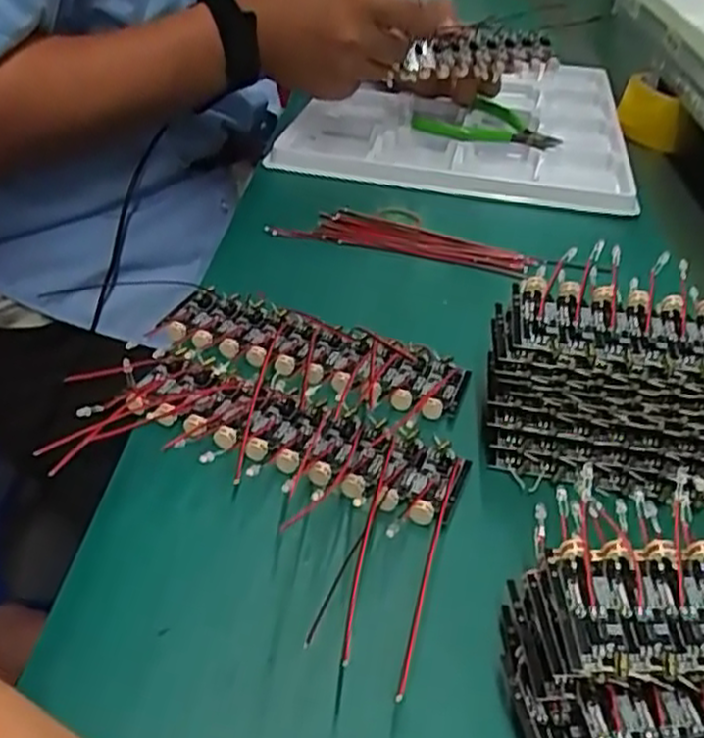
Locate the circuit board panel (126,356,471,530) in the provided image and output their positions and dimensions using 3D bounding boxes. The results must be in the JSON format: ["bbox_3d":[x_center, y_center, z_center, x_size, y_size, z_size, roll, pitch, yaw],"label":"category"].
[{"bbox_3d":[-0.027,0.030,0.342,0.156,0.013,0.046,18,39,15],"label":"circuit board panel"}]

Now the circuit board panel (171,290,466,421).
[{"bbox_3d":[-0.021,-0.009,0.391,0.159,0.009,0.056,17,39,14],"label":"circuit board panel"}]

